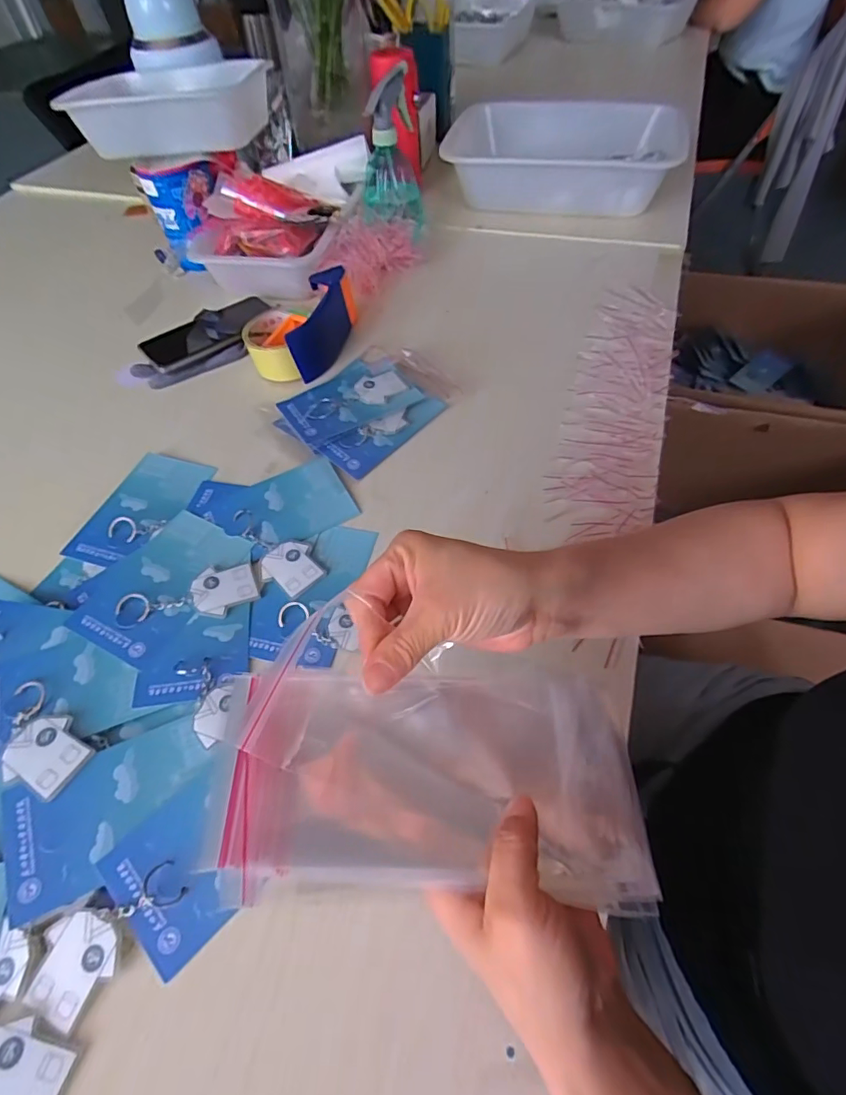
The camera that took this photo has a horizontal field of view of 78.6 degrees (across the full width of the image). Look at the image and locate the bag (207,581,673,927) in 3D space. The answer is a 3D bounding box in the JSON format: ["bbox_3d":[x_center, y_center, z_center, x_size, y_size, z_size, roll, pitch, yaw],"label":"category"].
[{"bbox_3d":[0.014,0.104,0.254,0.207,0.044,0.114,13,54,-17],"label":"bag"}]

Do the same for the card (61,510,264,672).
[{"bbox_3d":[-0.206,0.034,0.425,0.110,0.016,0.128,25,61,20],"label":"card"}]

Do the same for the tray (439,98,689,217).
[{"bbox_3d":[0.216,-0.604,0.795,0.349,0.072,0.238,5,56,8],"label":"tray"}]

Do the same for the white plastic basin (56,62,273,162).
[{"bbox_3d":[-0.323,-0.576,0.676,0.226,0.062,0.179,2,56,5],"label":"white plastic basin"}]

